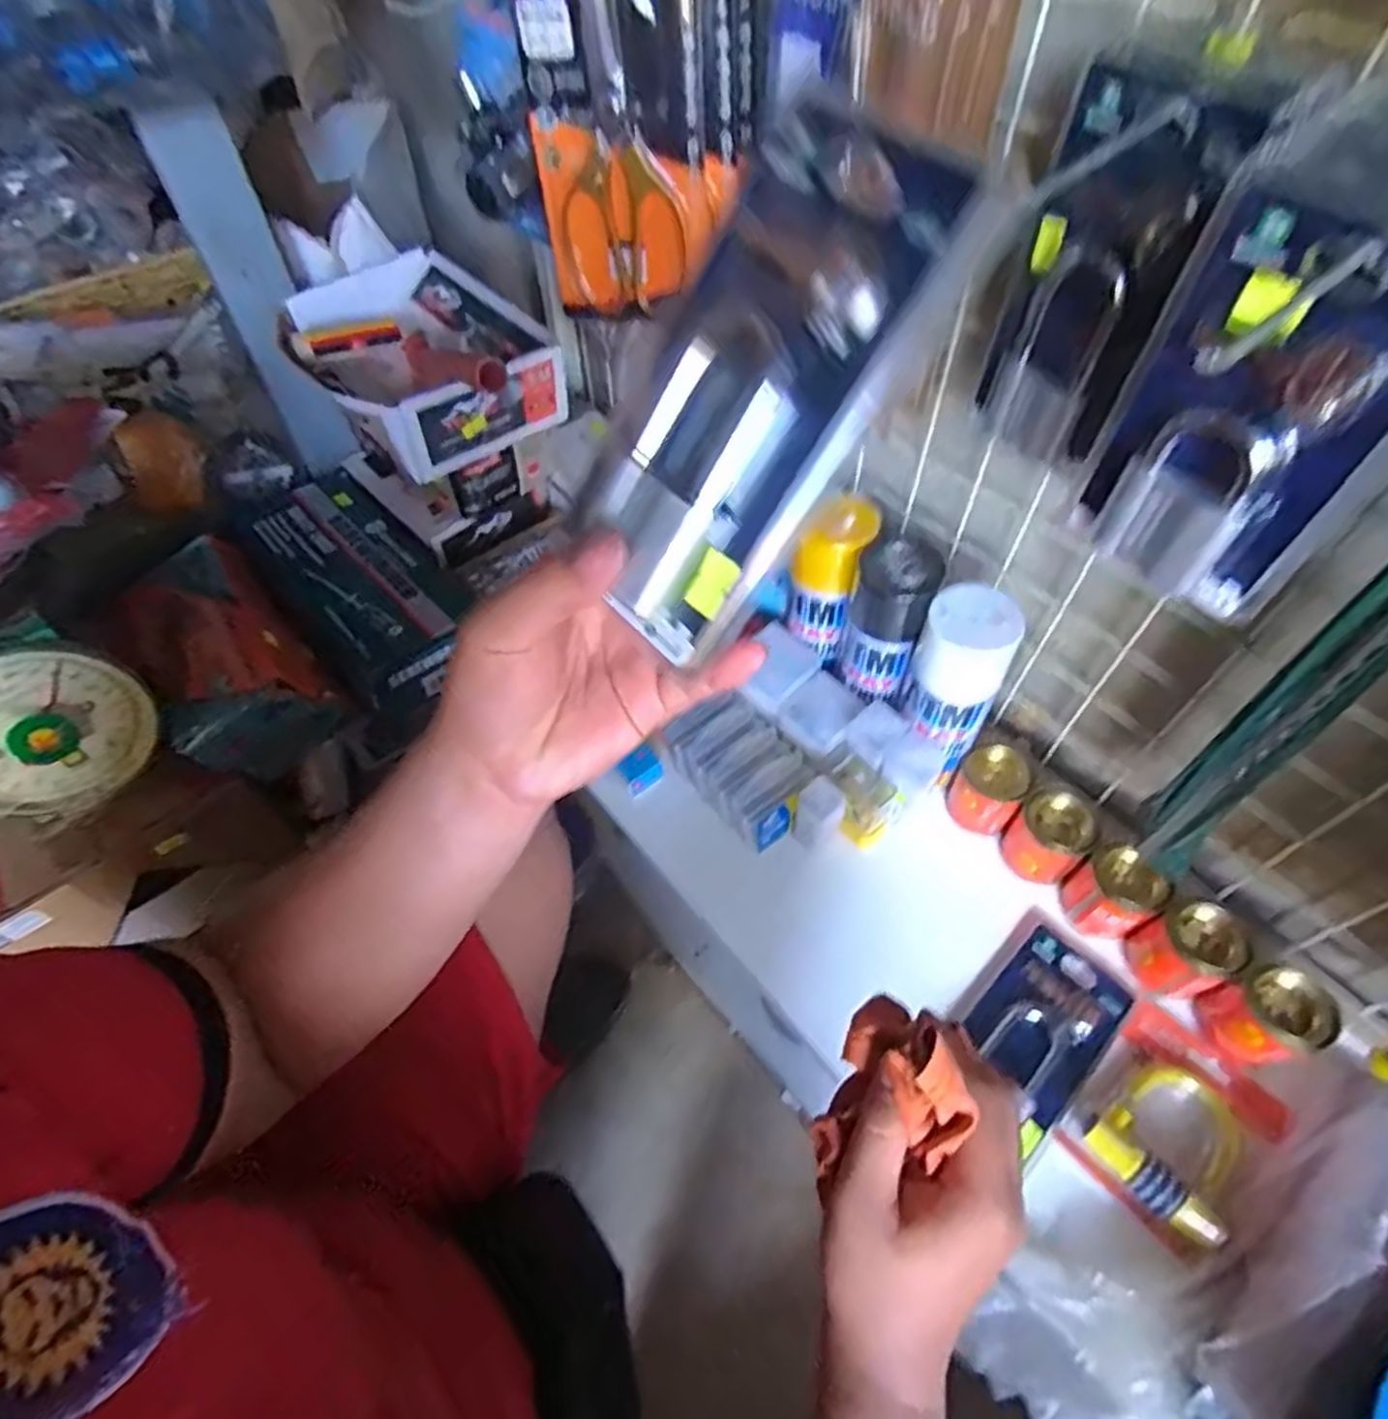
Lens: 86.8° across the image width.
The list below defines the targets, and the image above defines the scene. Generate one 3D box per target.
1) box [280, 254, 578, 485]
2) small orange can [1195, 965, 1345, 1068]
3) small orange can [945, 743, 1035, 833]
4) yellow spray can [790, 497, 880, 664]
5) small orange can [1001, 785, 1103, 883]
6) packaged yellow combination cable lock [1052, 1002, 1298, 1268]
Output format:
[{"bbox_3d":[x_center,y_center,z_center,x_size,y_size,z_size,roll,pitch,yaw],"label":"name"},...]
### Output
[{"bbox_3d":[-0.258,-0.323,0.675,0.167,0.077,0.256,-31,59,-21],"label":"box"},{"bbox_3d":[0.393,0.212,0.505,0.050,0.066,0.050,0,53,0],"label":"small orange can"},{"bbox_3d":[0.243,0.065,0.606,0.050,0.063,0.045,33,60,22],"label":"small orange can"},{"bbox_3d":[0.112,-0.105,0.606,0.051,0.134,0.054,0,53,0],"label":"yellow spray can"},{"bbox_3d":[0.280,0.104,0.583,0.051,0.069,0.053,0,53,0],"label":"small orange can"},{"bbox_3d":[0.325,0.280,0.500,0.132,0.028,0.099,-34,60,-22],"label":"packaged yellow combination cable lock"}]

